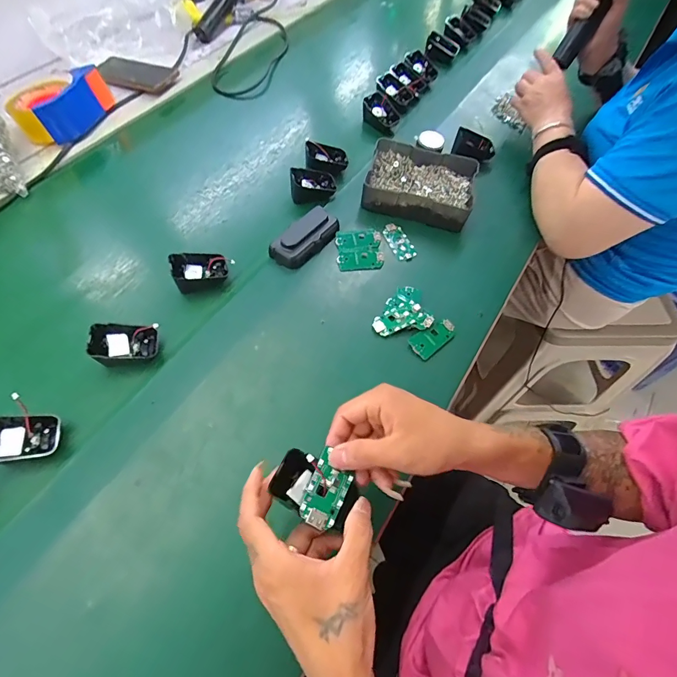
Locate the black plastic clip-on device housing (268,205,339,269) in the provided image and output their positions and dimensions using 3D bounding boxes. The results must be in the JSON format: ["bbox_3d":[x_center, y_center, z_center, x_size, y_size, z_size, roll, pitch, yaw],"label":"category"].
[{"bbox_3d":[-0.046,-0.143,0.545,0.051,0.028,0.106,31,64,15],"label":"black plastic clip-on device housing"}]

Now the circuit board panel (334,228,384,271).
[{"bbox_3d":[0.030,-0.126,0.550,0.064,0.004,0.069,1,64,-7],"label":"circuit board panel"}]

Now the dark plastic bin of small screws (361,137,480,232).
[{"bbox_3d":[0.126,-0.238,0.595,0.156,0.041,0.122,15,61,7],"label":"dark plastic bin of small screws"}]

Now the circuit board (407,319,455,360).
[{"bbox_3d":[0.119,-0.003,0.488,0.063,0.004,0.029,-34,66,-19],"label":"circuit board"}]

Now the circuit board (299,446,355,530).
[{"bbox_3d":[-0.009,0.121,0.313,0.033,0.005,0.055,31,53,1],"label":"circuit board"}]

